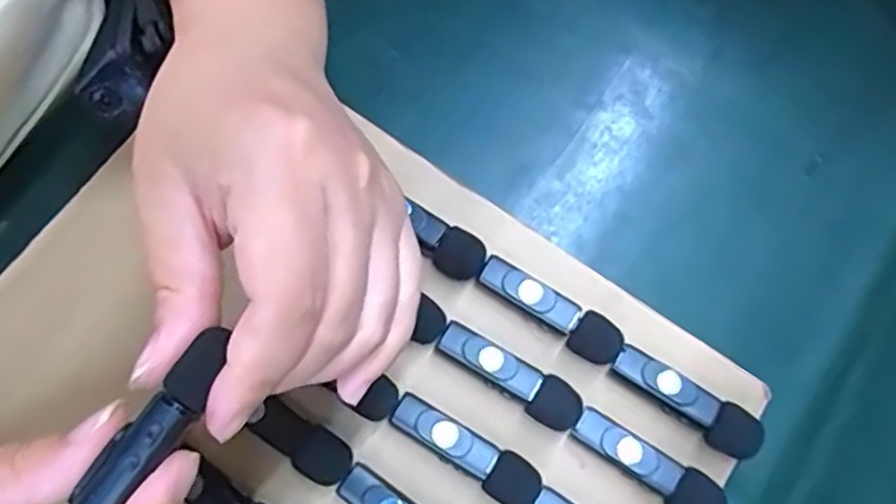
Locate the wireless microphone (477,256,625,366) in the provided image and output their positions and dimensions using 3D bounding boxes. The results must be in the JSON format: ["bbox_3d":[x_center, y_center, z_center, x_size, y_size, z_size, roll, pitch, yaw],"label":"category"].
[{"bbox_3d":[0.043,0.025,0.300,0.066,0.016,0.018,36,76,4],"label":"wireless microphone"}]

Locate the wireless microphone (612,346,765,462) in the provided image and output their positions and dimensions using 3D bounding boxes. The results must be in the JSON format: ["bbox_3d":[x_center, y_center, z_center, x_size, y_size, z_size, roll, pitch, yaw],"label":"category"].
[{"bbox_3d":[0.098,0.060,0.288,0.064,0.014,0.018,38,76,4],"label":"wireless microphone"}]

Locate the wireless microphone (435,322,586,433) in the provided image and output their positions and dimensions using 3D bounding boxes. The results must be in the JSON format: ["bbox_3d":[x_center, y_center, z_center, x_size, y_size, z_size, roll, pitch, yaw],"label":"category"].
[{"bbox_3d":[0.026,0.051,0.291,0.064,0.017,0.018,36,76,3],"label":"wireless microphone"}]

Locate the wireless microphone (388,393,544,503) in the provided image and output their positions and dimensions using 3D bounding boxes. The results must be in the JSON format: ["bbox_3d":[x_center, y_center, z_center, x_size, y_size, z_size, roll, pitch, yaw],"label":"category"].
[{"bbox_3d":[0.007,0.081,0.282,0.065,0.016,0.018,32,76,3],"label":"wireless microphone"}]

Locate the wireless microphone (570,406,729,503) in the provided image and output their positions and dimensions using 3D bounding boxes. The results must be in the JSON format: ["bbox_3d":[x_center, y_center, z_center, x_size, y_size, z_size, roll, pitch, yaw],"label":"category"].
[{"bbox_3d":[0.080,0.085,0.279,0.064,0.012,0.018,36,76,3],"label":"wireless microphone"}]

